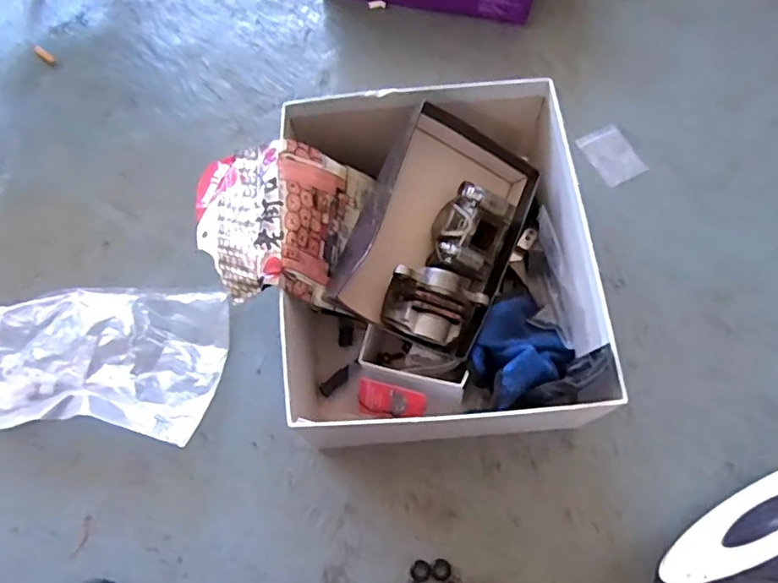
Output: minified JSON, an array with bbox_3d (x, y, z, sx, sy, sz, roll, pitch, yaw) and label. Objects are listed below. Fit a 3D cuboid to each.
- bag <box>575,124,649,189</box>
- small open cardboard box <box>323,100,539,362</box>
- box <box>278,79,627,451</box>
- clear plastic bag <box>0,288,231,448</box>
[{"bbox_3d":[0.289,-0.177,0.743,0.059,0.008,0.080,-25,70,-8],"label":"bag"},{"bbox_3d":[0.052,-0.059,0.591,0.166,0.076,0.231,30,80,-6],"label":"small open cardboard box"},{"bbox_3d":[0.042,-0.025,0.609,0.299,0.154,0.343,-5,68,0],"label":"box"},{"bbox_3d":[-0.316,0.072,0.634,0.250,0.063,0.166,4,69,4],"label":"clear plastic bag"}]

